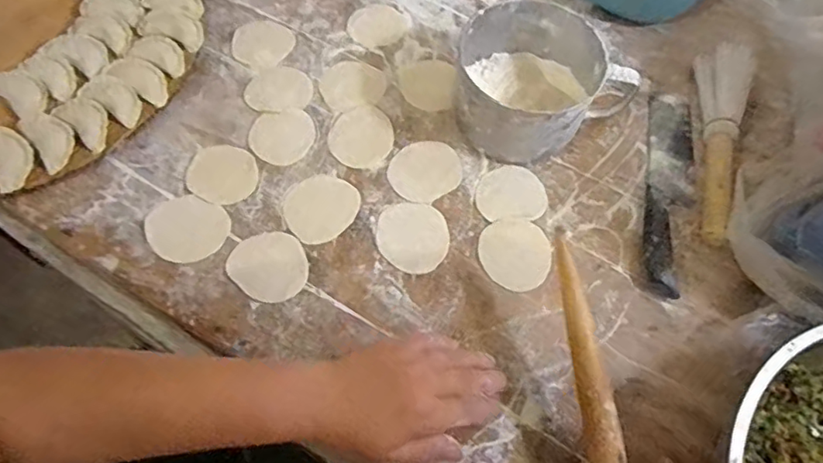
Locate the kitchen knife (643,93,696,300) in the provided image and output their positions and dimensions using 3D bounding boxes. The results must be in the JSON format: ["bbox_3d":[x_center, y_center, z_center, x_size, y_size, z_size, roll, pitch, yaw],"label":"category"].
[{"bbox_3d":[0.271,-0.050,0.594,0.047,0.019,0.249,13,64,4],"label":"kitchen knife"}]

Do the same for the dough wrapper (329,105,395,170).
[{"bbox_3d":[-0.052,-0.102,0.606,0.065,0.004,0.078,24,65,9],"label":"dough wrapper"}]

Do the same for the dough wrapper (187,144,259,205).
[{"bbox_3d":[-0.189,-0.058,0.572,0.071,0.004,0.064,30,66,11],"label":"dough wrapper"}]

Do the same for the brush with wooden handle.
[{"bbox_3d":[0.327,-0.103,0.610,0.049,0.034,0.253,18,64,6],"label":"brush with wooden handle"}]

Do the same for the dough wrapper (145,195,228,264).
[{"bbox_3d":[-0.215,-0.004,0.544,0.076,0.004,0.066,24,65,9],"label":"dough wrapper"}]

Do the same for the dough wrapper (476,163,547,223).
[{"bbox_3d":[0.103,-0.041,0.588,0.070,0.004,0.066,0,64,-3],"label":"dough wrapper"}]

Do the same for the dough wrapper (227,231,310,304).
[{"bbox_3d":[-0.131,0.031,0.533,0.073,0.004,0.066,41,69,16],"label":"dough wrapper"}]

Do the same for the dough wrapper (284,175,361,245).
[{"bbox_3d":[-0.089,-0.025,0.563,0.074,0.004,0.067,-40,72,-20],"label":"dough wrapper"}]

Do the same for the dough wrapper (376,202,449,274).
[{"bbox_3d":[0.002,0.004,0.556,0.067,0.004,0.074,-4,64,-5],"label":"dough wrapper"}]

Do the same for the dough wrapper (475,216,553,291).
[{"bbox_3d":[0.100,0.021,0.553,0.067,0.005,0.072,3,64,-1],"label":"dough wrapper"}]

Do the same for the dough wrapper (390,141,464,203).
[{"bbox_3d":[0.015,-0.064,0.593,0.075,0.004,0.068,-32,70,-17],"label":"dough wrapper"}]

